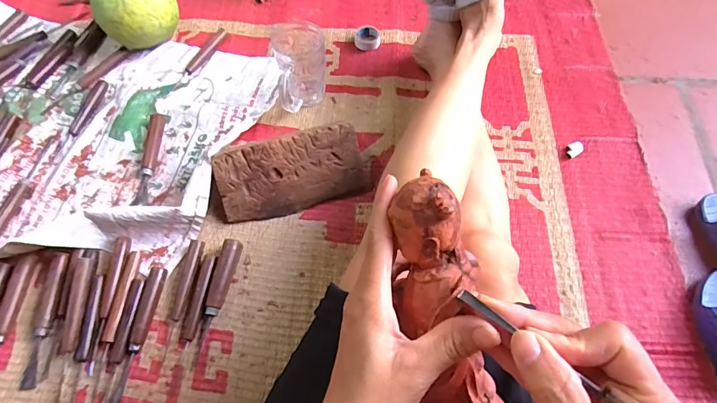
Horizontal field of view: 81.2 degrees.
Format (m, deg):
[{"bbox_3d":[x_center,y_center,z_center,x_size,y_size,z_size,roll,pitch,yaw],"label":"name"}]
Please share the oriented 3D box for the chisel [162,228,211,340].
[{"bbox_3d":[-0.228,0.102,0.557,0.019,0.014,0.107,4,62,5],"label":"chisel"}]

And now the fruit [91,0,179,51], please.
[{"bbox_3d":[-0.393,-0.339,0.746,0.112,0.123,0.113,15,63,11],"label":"fruit"}]

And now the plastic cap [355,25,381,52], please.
[{"bbox_3d":[0.017,-0.300,0.766,0.046,0.018,0.046,-1,62,2],"label":"plastic cap"}]

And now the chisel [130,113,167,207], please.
[{"bbox_3d":[-0.323,-0.069,0.647,0.024,0.015,0.163,-1,62,2],"label":"chisel"}]

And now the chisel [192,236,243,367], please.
[{"bbox_3d":[-0.183,0.124,0.542,0.023,0.022,0.156,7,62,6],"label":"chisel"}]

